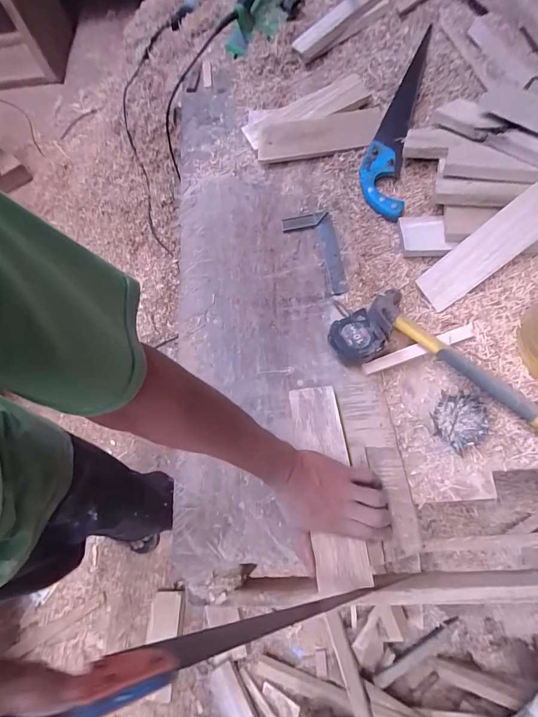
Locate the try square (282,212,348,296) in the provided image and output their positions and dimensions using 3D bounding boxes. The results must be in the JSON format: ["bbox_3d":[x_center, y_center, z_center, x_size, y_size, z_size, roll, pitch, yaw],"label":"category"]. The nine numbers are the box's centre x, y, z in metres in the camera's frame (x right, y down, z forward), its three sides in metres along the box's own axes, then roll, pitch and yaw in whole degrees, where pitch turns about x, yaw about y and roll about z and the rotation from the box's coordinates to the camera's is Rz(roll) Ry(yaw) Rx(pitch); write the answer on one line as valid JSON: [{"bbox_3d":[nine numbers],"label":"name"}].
[{"bbox_3d":[0.090,-0.202,0.678,0.094,0.014,0.189,-10,68,-1],"label":"try square"}]

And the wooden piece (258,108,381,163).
[{"bbox_3d":[0.107,-0.475,0.744,0.265,0.032,0.077,-9,101,2],"label":"wooden piece"}]

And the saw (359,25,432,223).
[{"bbox_3d":[0.258,-0.493,0.732,0.090,0.025,0.423,8,78,21],"label":"saw"}]

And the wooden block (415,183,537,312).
[{"bbox_3d":[0.359,-0.181,0.583,0.226,0.023,0.071,-41,68,22],"label":"wooden block"}]

